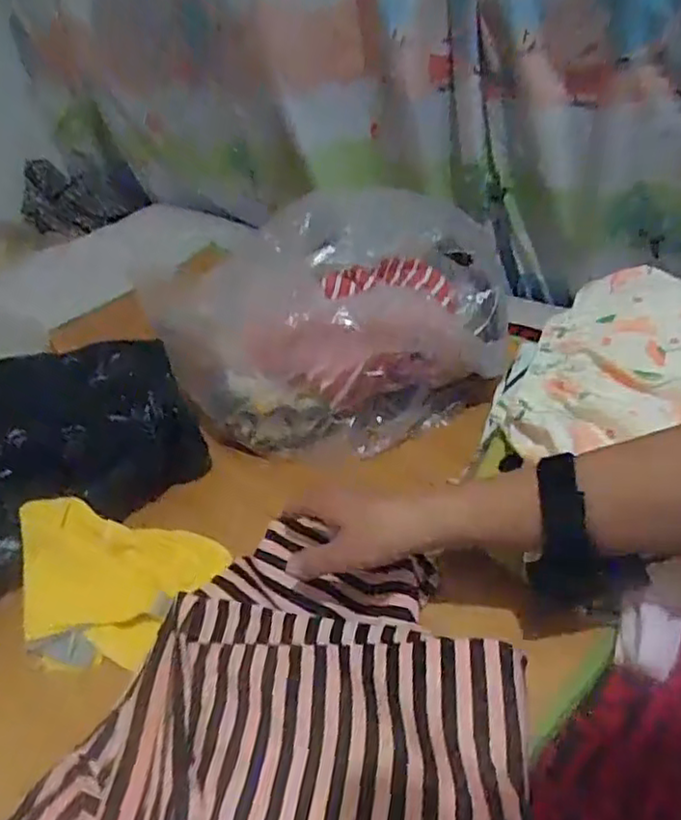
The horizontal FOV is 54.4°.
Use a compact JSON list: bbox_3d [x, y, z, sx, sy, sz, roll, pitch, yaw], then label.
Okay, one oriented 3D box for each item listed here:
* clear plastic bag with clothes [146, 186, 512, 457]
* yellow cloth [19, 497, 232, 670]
[{"bbox_3d":[0.011,-0.099,0.691,0.285,0.165,0.230,-1,38,15],"label":"clear plastic bag with clothes"},{"bbox_3d":[-0.186,0.137,0.538,0.161,0.055,0.124,-5,37,10],"label":"yellow cloth"}]

